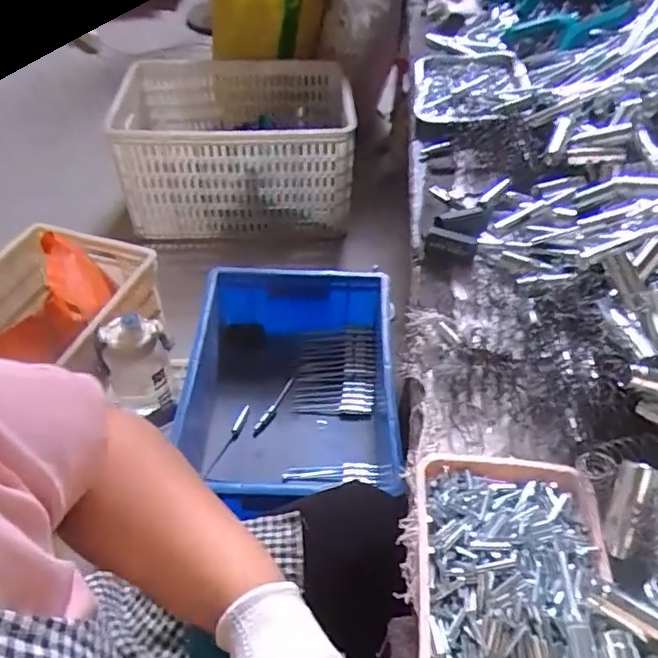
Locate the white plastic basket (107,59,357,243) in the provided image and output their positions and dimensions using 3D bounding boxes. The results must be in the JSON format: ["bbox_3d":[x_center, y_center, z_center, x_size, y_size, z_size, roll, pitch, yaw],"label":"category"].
[{"bbox_3d":[-0.261,-0.521,1.623,0.620,0.327,0.473,-5,48,-5],"label":"white plastic basket"}]

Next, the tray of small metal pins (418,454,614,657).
[{"bbox_3d":[0.132,0.186,0.405,0.130,0.033,0.195,5,48,4],"label":"tray of small metal pins"}]

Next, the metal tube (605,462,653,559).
[{"bbox_3d":[0.220,0.134,0.415,0.020,0.014,0.070,17,91,14],"label":"metal tube"}]

